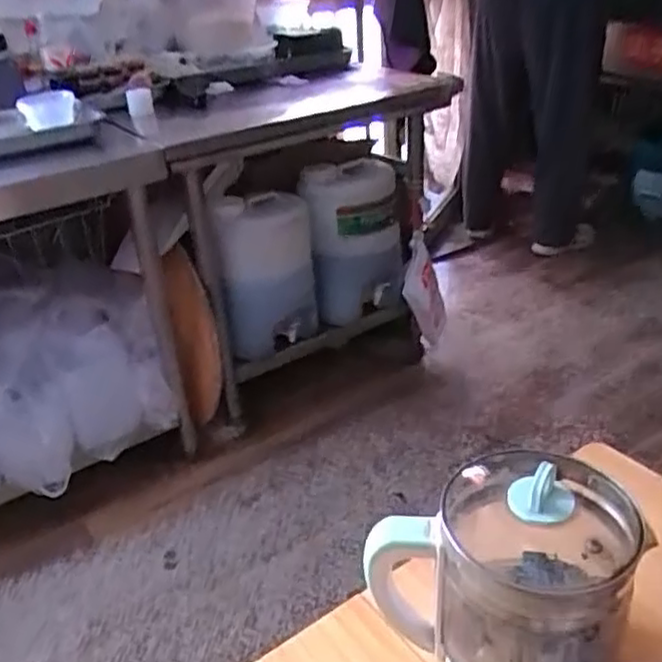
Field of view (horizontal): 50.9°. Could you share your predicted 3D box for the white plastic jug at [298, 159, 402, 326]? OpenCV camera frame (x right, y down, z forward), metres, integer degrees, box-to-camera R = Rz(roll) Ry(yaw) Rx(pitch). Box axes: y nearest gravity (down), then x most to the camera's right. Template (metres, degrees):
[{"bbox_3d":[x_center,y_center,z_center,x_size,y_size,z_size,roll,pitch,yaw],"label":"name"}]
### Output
[{"bbox_3d":[0.069,-0.244,1.944,0.239,0.421,0.233,0,31,8],"label":"white plastic jug"}]

